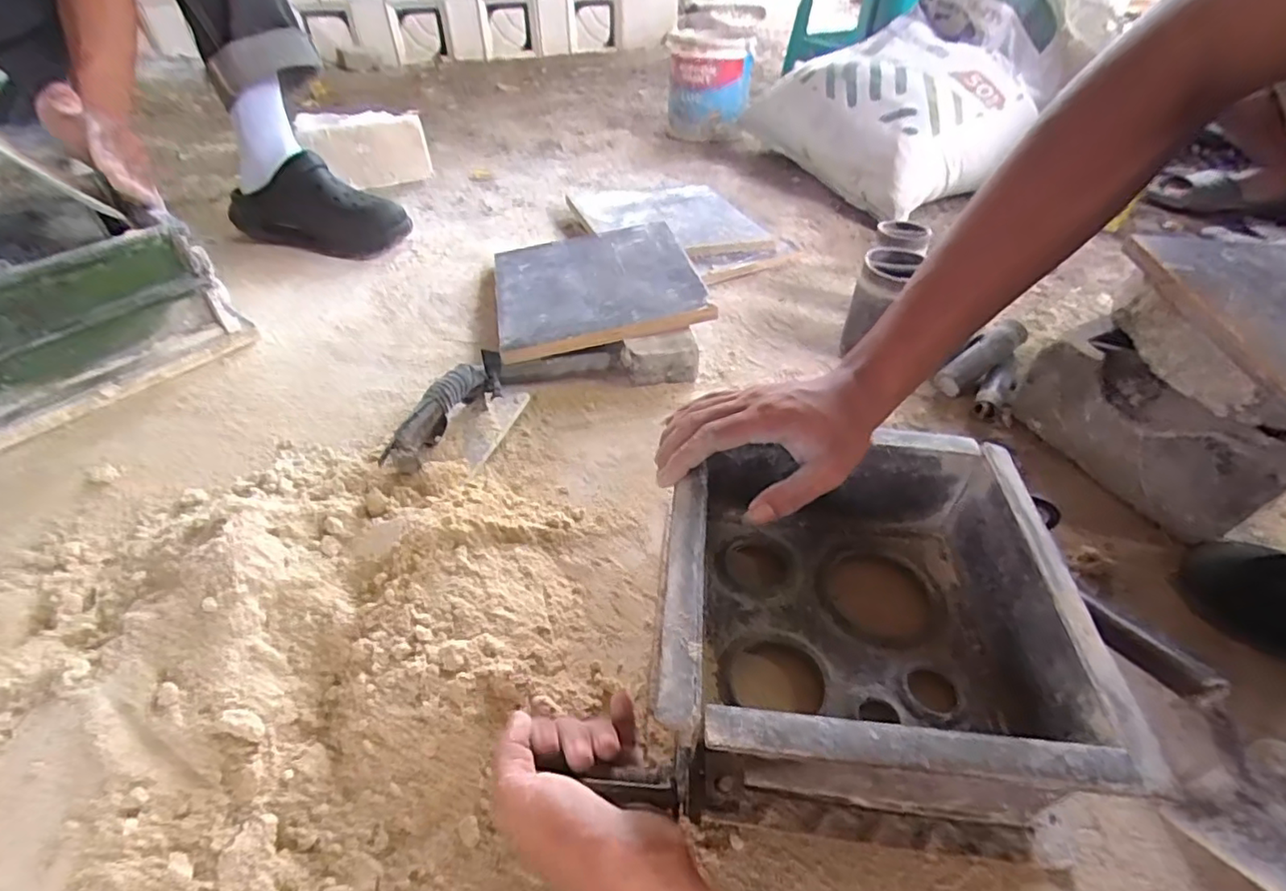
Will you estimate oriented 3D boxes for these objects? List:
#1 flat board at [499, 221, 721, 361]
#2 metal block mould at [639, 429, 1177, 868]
[{"bbox_3d":[-0.057,-0.201,0.739,0.238,0.021,0.257,-10,44,-6],"label":"flat board"},{"bbox_3d":[0.131,0.106,0.395,0.232,0.111,0.233,7,42,1],"label":"metal block mould"}]

